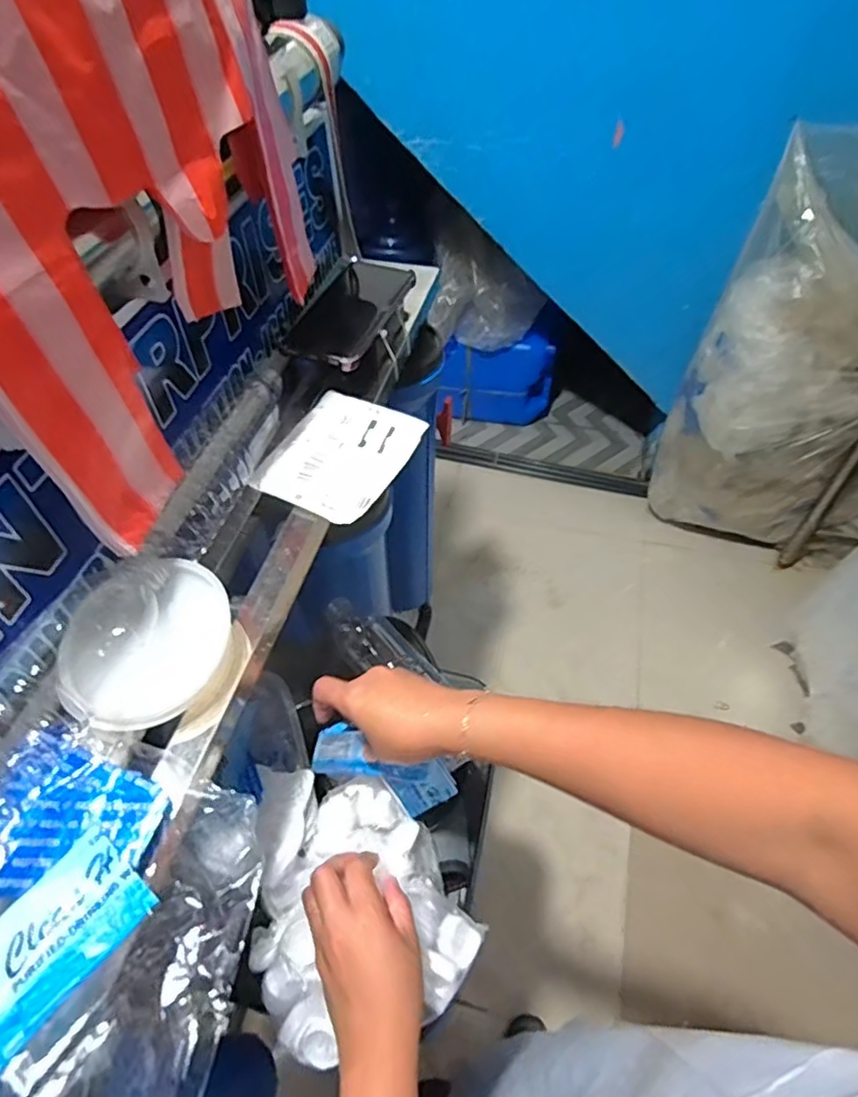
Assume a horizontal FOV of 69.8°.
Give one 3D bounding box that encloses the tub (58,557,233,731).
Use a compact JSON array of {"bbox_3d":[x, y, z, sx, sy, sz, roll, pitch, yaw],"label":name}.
[{"bbox_3d":[-0.183,0.057,0.396,0.108,0.051,0.090,-26,56,-19],"label":"tub"}]

